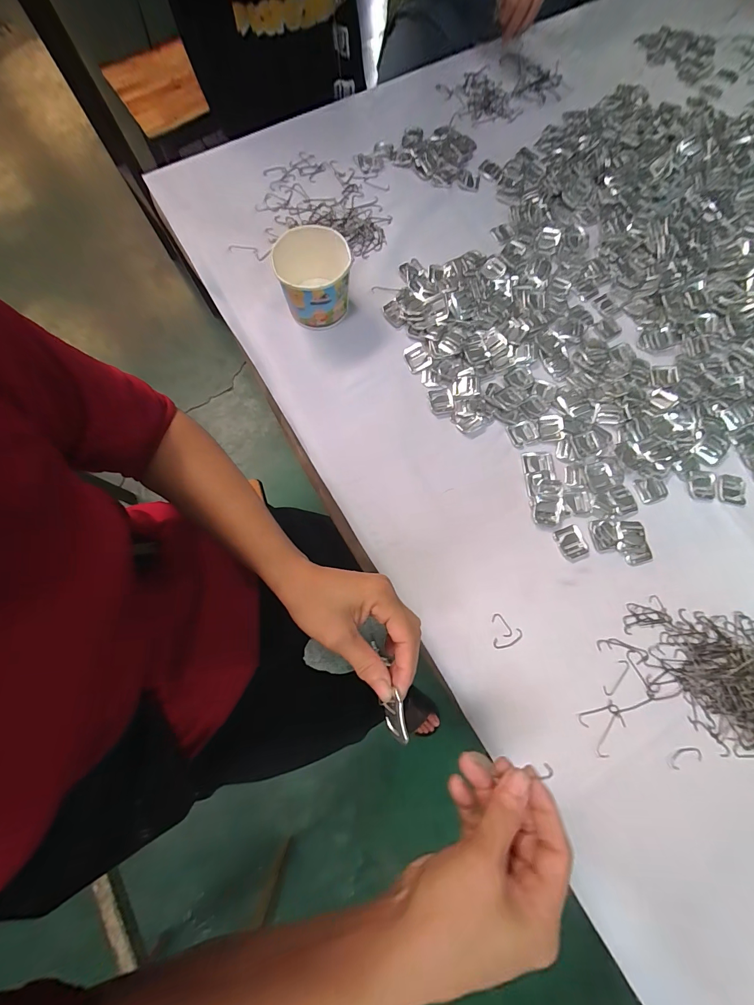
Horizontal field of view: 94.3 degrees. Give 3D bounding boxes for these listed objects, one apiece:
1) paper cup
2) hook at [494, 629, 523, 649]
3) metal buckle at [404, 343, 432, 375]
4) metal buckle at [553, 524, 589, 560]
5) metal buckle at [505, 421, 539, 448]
[{"bbox_3d":[-0.078,-0.284,0.441,0.086,0.077,0.092,0,75,-1],"label":"paper cup"},{"bbox_3d":[0.140,0.146,0.369,0.034,0.004,0.013,-22,76,-7],"label":"hook"},{"bbox_3d":[0.052,-0.189,0.457,0.029,0.011,0.037,-24,76,-8],"label":"metal buckle"},{"bbox_3d":[0.221,0.046,0.396,0.029,0.005,0.036,-22,76,-7],"label":"metal buckle"},{"bbox_3d":[0.181,-0.086,0.433,0.035,0.004,0.028,-20,76,-7],"label":"metal buckle"}]

